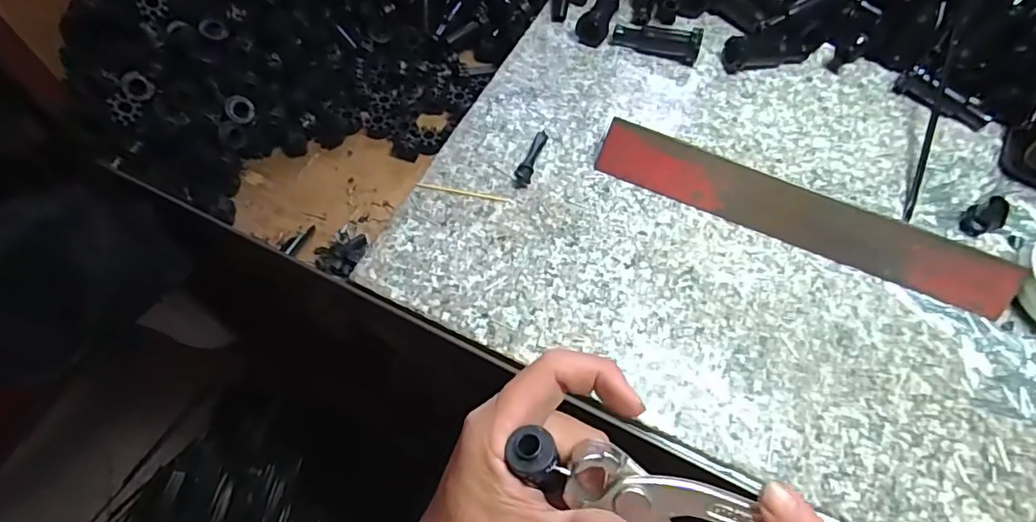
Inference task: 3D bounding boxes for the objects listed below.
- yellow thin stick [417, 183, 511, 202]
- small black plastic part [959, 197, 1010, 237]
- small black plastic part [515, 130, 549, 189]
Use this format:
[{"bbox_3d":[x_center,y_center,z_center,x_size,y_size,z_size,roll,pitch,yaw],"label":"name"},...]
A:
[{"bbox_3d":[-0.035,-0.045,0.353,0.060,0.004,0.004,10,62,1],"label":"yellow thin stick"},{"bbox_3d":[0.301,-0.028,0.352,0.020,0.021,0.018,-17,65,-13],"label":"small black plastic part"},{"bbox_3d":[0.010,-0.071,0.367,0.010,0.010,0.048,19,63,6],"label":"small black plastic part"}]

